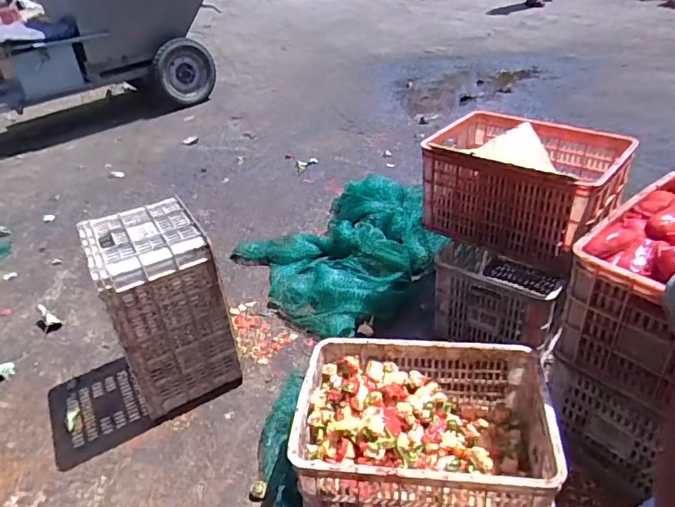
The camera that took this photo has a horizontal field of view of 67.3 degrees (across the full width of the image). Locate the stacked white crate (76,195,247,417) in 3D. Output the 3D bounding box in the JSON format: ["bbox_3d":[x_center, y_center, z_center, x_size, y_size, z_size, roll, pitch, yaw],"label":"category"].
[{"bbox_3d":[-0.496,0.162,1.473,0.287,0.520,0.308,-22,38,-22],"label":"stacked white crate"}]

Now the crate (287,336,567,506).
[{"bbox_3d":[0.189,0.439,1.157,0.515,0.301,0.351,2,34,10],"label":"crate"}]

